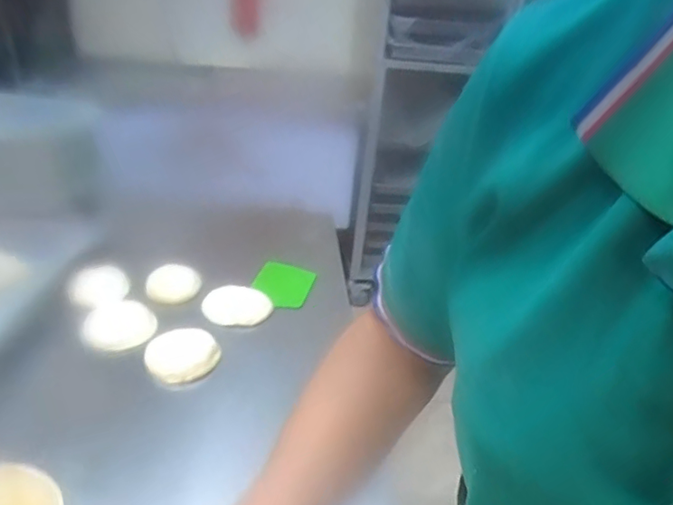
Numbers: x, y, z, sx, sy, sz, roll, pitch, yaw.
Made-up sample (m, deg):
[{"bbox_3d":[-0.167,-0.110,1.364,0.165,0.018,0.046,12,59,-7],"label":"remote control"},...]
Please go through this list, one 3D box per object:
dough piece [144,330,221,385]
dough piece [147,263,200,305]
[{"bbox_3d":[-0.195,0.131,0.706,0.088,0.031,0.079,-8,30,-24],"label":"dough piece"},{"bbox_3d":[-0.246,0.046,0.844,0.076,0.030,0.069,-3,28,-16],"label":"dough piece"}]

